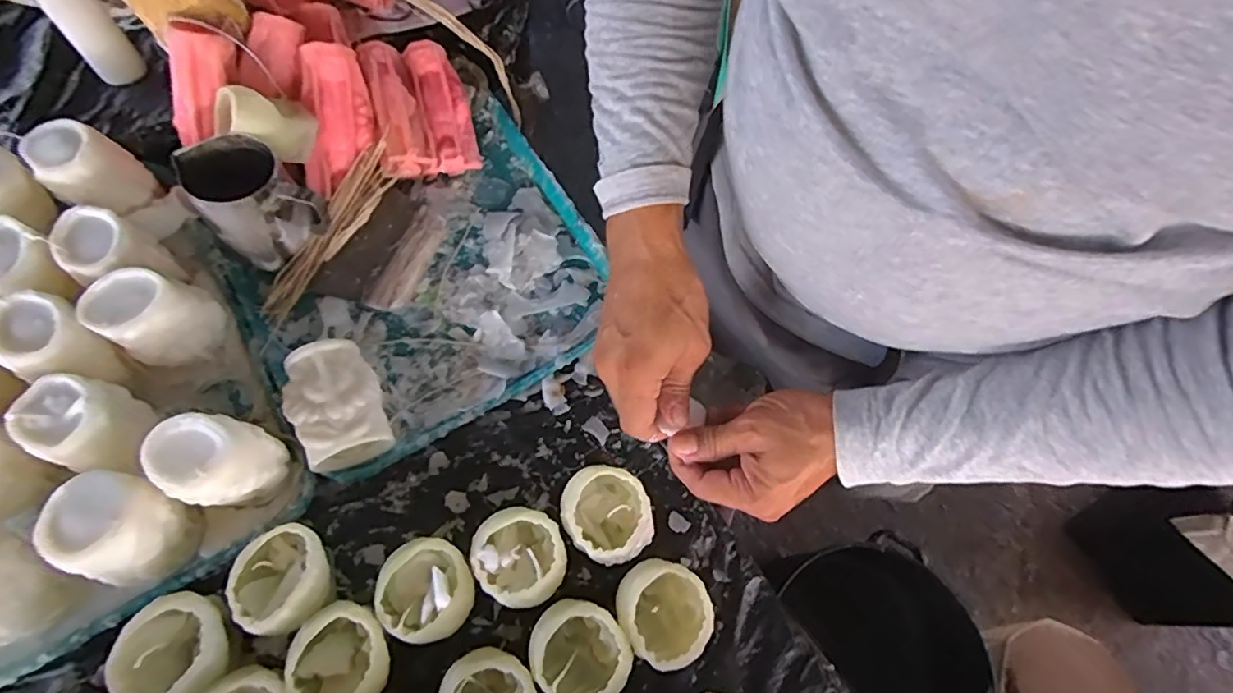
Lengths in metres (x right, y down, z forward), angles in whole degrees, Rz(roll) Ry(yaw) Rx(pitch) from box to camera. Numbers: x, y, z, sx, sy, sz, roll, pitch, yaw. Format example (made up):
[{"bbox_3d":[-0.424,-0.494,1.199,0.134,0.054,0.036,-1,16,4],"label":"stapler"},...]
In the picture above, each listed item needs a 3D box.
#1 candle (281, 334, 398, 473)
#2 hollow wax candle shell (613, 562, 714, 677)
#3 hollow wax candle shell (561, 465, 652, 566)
[{"bbox_3d":[-0.254,0.052,0.530,0.072,0.057,0.106,-25,70,-13],"label":"candle"},{"bbox_3d":[0.037,0.213,0.465,0.067,0.058,0.075,-40,74,-18],"label":"hollow wax candle shell"},{"bbox_3d":[-0.010,0.143,0.495,0.071,0.067,0.082,-11,67,-8],"label":"hollow wax candle shell"}]

